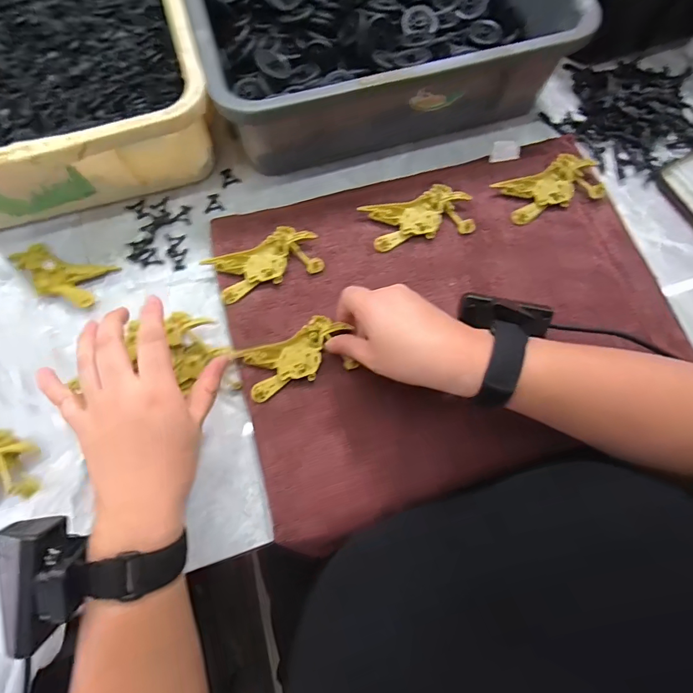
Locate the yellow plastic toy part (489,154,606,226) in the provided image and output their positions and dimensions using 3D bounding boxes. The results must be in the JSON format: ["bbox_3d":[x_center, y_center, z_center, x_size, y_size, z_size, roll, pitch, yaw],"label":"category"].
[{"bbox_3d":[0.206,-0.162,0.426,0.103,0.017,0.051,-19,74,-6],"label":"yellow plastic toy part"}]

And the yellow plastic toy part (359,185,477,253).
[{"bbox_3d":[0.071,-0.128,0.415,0.102,0.013,0.051,-13,73,-4],"label":"yellow plastic toy part"}]

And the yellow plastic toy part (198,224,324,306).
[{"bbox_3d":[-0.076,-0.080,0.401,0.100,0.012,0.051,-21,74,-6],"label":"yellow plastic toy part"}]

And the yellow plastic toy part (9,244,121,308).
[{"bbox_3d":[-0.270,-0.068,0.396,0.087,0.016,0.046,18,73,6],"label":"yellow plastic toy part"}]

